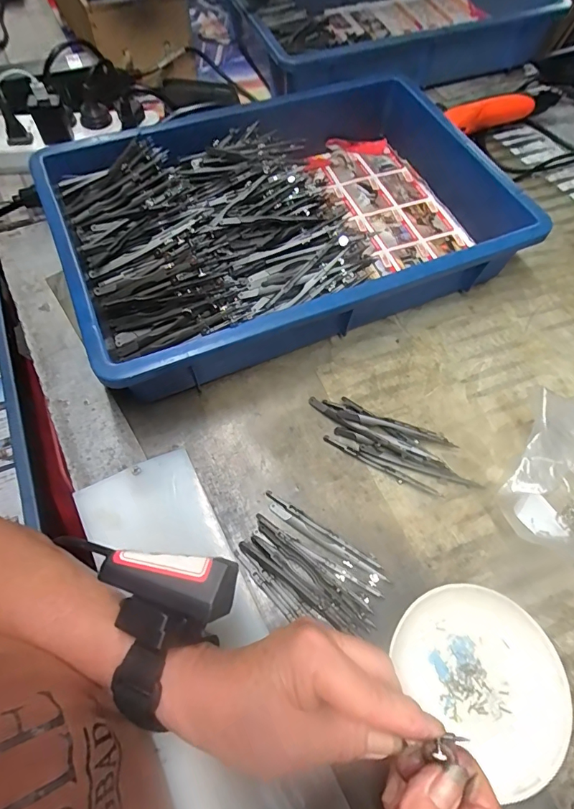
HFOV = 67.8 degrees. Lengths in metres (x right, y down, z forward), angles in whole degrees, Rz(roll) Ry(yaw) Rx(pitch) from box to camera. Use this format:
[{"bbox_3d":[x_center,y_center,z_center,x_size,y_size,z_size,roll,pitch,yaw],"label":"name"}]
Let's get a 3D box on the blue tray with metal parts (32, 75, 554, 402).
[{"bbox_3d":[0.004,-0.192,0.443,0.436,0.086,0.288,-21,66,-12],"label":"blue tray with metal parts"}]

